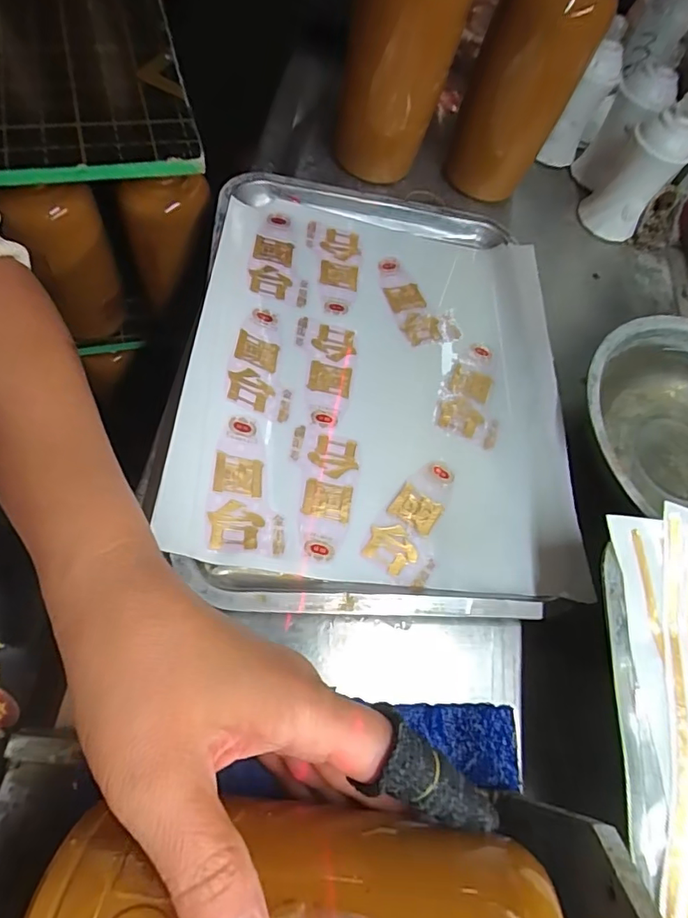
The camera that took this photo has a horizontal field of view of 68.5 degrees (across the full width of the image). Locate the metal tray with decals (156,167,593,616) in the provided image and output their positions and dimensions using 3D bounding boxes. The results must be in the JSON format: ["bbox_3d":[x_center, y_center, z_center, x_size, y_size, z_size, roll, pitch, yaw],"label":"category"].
[{"bbox_3d":[0.023,-0.065,0.367,0.256,0.023,0.338,6,63,-11],"label":"metal tray with decals"}]

